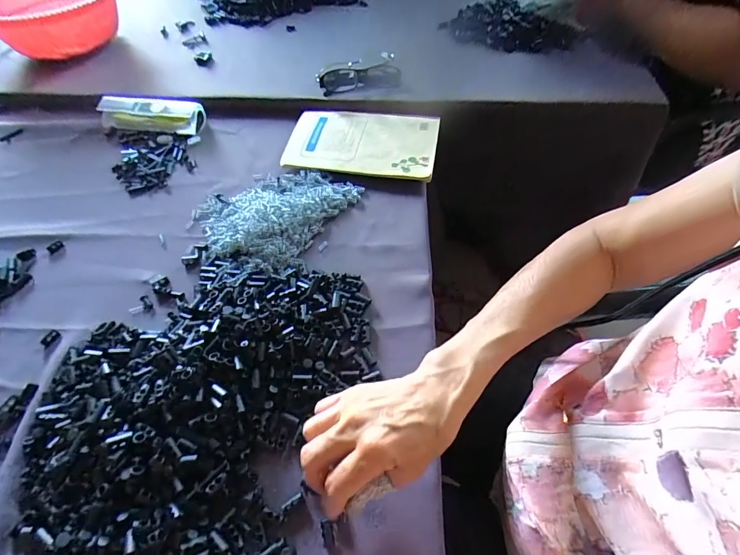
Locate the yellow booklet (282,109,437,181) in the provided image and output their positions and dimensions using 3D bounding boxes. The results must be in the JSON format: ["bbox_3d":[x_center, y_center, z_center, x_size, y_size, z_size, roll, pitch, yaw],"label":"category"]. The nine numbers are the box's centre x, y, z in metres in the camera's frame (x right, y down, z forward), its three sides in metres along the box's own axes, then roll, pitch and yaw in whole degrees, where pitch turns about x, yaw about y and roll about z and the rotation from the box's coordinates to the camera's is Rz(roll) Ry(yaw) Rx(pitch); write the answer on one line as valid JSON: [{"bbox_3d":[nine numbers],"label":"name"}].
[{"bbox_3d":[-0.008,-0.194,0.539,0.198,0.017,0.134,10,57,7],"label":"yellow booklet"}]

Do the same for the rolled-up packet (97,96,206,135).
[{"bbox_3d":[-0.332,-0.251,0.588,0.153,0.032,0.052,5,56,6],"label":"rolled-up packet"}]

